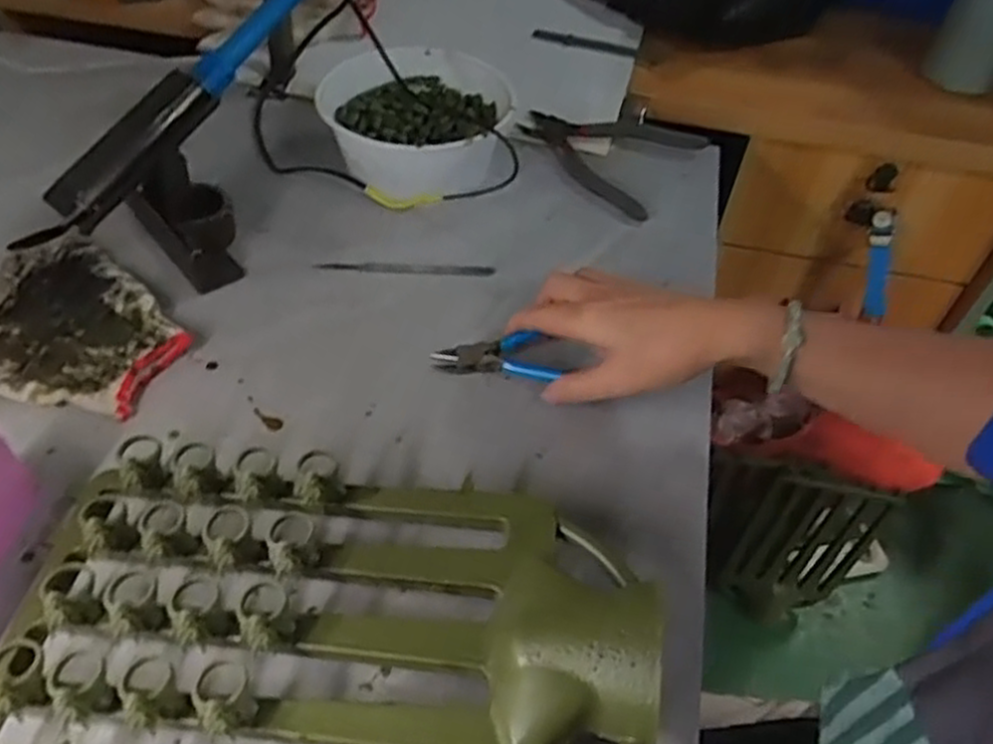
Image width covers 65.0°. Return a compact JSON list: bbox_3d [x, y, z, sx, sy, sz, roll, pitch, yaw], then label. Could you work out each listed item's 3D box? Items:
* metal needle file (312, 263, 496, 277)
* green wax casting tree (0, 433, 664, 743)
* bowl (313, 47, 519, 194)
[{"bbox_3d":[-0.073,-0.083,0.628,0.141,0.004,0.009,2,48,-3],"label":"metal needle file"},{"bbox_3d":[-0.090,0.125,0.392,0.328,0.069,0.211,8,48,2],"label":"green wax casting tree"},{"bbox_3d":[-0.071,-0.219,0.698,0.156,0.074,0.168,2,48,-3],"label":"bowl"}]

